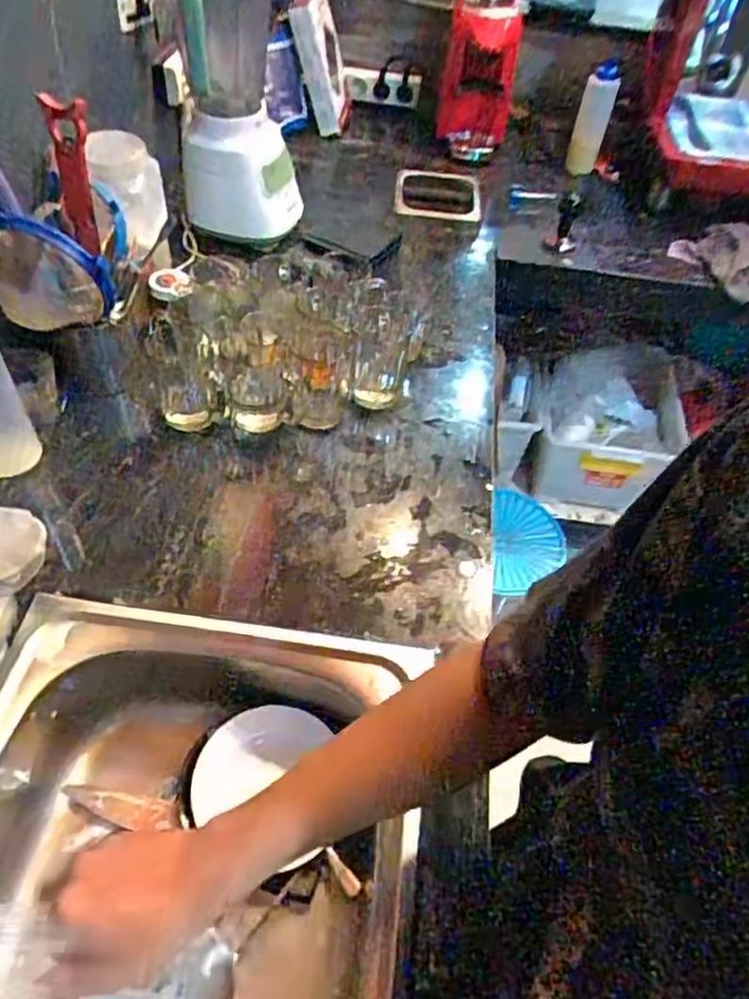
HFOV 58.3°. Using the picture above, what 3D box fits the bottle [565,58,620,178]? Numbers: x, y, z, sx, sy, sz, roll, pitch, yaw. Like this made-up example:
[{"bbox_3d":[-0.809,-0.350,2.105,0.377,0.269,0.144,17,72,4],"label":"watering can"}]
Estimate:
[{"bbox_3d":[0.425,-0.738,1.314,0.063,0.198,0.059,17,50,9],"label":"bottle"}]

